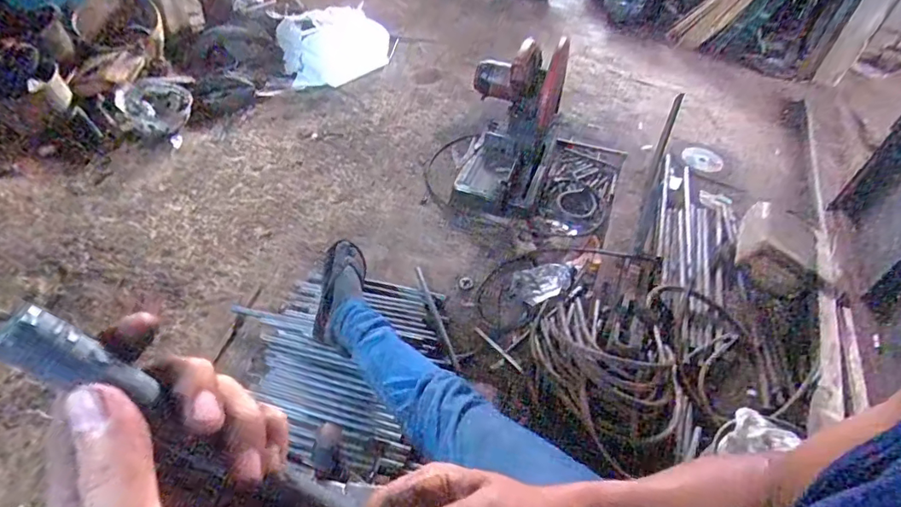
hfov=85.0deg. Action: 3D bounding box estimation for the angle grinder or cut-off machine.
[{"bbox_3d":[0.183,-0.389,1.491,0.246,0.417,0.420,16,45,12],"label":"angle grinder or cut-off machine"}]

